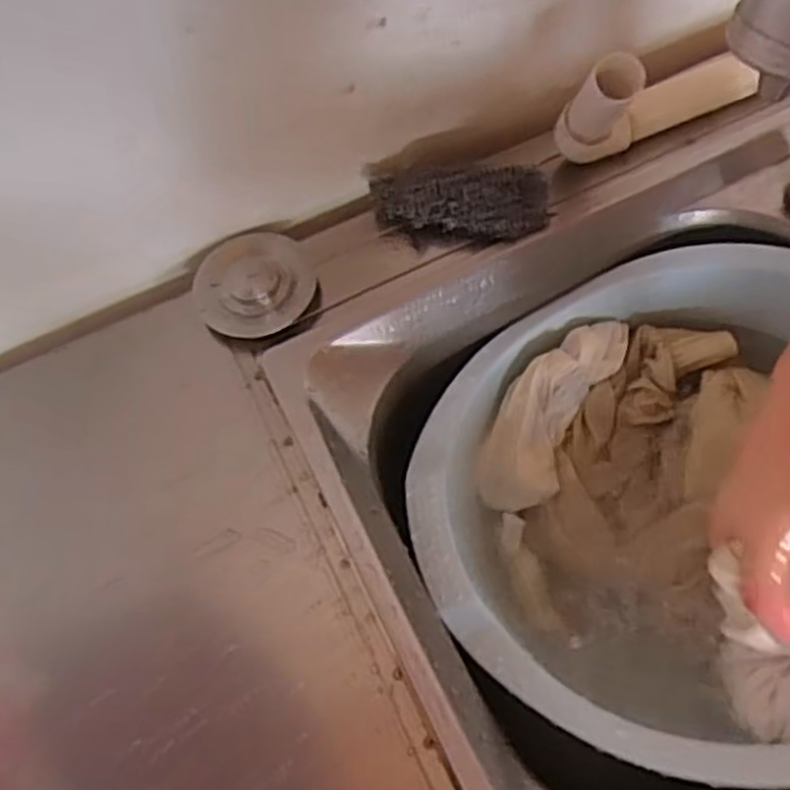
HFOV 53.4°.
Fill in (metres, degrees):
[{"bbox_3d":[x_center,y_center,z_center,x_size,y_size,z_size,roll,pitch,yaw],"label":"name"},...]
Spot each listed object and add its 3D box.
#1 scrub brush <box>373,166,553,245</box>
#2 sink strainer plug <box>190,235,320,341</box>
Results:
[{"bbox_3d":[0.045,-0.139,0.554,0.125,0.037,0.059,3,64,7],"label":"scrub brush"},{"bbox_3d":[-0.098,-0.079,0.549,0.084,0.012,0.078,-2,63,5],"label":"sink strainer plug"}]

